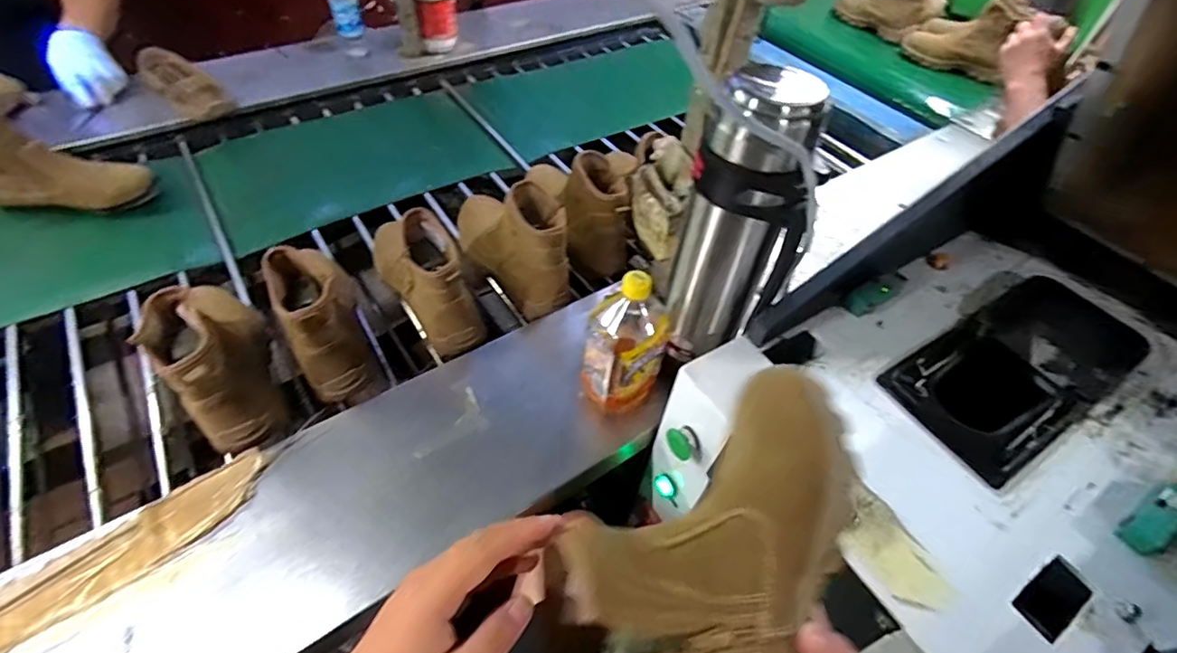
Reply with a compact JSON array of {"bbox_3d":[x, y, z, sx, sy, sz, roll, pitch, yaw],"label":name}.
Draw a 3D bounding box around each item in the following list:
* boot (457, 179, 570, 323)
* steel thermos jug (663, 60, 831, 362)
[{"bbox_3d":[-0.128,-0.158,0.865,0.101,0.154,0.284,-28,60,-24],"label":"boot"},{"bbox_3d":[0.165,-0.100,0.601,0.121,0.327,0.104,-3,53,-7],"label":"steel thermos jug"}]

